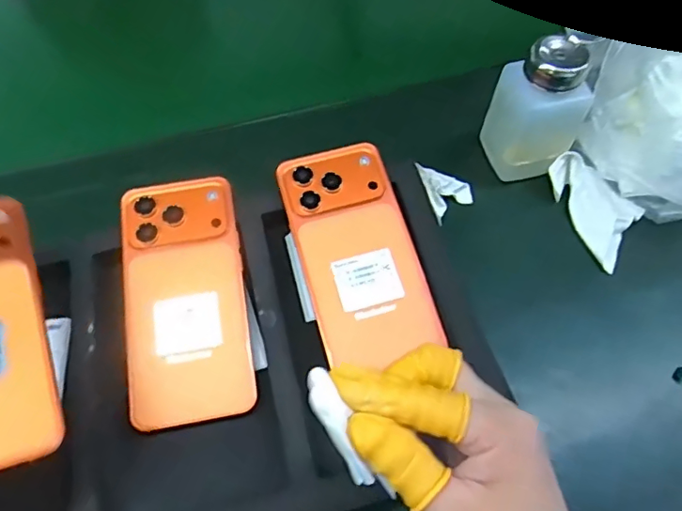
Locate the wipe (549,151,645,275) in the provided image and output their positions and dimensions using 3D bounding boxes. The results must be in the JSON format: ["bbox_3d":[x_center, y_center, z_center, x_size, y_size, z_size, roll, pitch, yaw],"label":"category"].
[{"bbox_3d":[0.196,-0.036,0.400,0.050,0.034,0.087,-18,59,-9],"label":"wipe"}]

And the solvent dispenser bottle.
[{"bbox_3d":[0.140,-0.103,0.390,0.049,0.104,0.050,-12,58,-6],"label":"solvent dispenser bottle"}]

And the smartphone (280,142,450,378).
[{"bbox_3d":[0.010,-0.004,0.361,0.074,0.007,0.151,-14,71,-8],"label":"smartphone"}]

